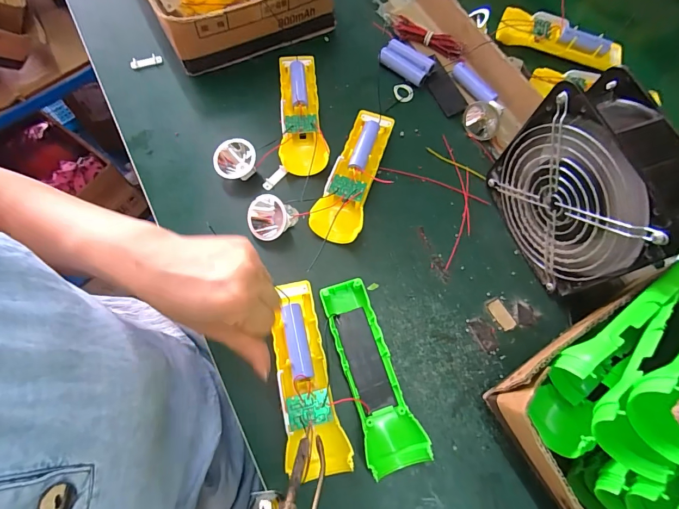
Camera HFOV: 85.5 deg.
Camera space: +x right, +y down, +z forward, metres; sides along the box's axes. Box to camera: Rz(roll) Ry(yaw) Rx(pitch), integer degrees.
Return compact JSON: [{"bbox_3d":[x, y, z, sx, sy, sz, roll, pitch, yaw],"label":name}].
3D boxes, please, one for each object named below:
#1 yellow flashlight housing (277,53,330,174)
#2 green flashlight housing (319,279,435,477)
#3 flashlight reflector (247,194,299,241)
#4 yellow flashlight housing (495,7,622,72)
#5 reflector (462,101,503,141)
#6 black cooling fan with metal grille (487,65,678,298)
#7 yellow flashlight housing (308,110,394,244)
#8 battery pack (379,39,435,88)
[{"bbox_3d":[-0.043,-0.166,0.422,0.049,0.032,0.160,-3,69,-2],"label":"yellow flashlight housing"},{"bbox_3d":[0.025,0.103,0.326,0.047,0.026,0.162,-18,70,-7],"label":"green flashlight housing"},{"bbox_3d":[-0.065,-0.035,0.370,0.047,0.040,0.038,-16,70,-7],"label":"flashlight reflector"},{"bbox_3d":[0.290,-0.286,0.485,0.157,0.022,0.049,17,70,6],"label":"yellow flashlight housing"},{"bbox_3d":[0.164,-0.156,0.421,0.044,0.021,0.043,15,105,-17],"label":"reflector"},{"bbox_3d":[0.213,-0.050,0.323,0.063,0.148,0.145,-21,71,-9],"label":"black cooling fan with metal grille"},{"bbox_3d":[0.016,-0.088,0.396,0.048,0.034,0.161,15,70,5],"label":"yellow flashlight housing"},{"bbox_3d":[0.084,-0.242,0.460,0.064,0.017,0.036,31,72,10],"label":"battery pack"}]

